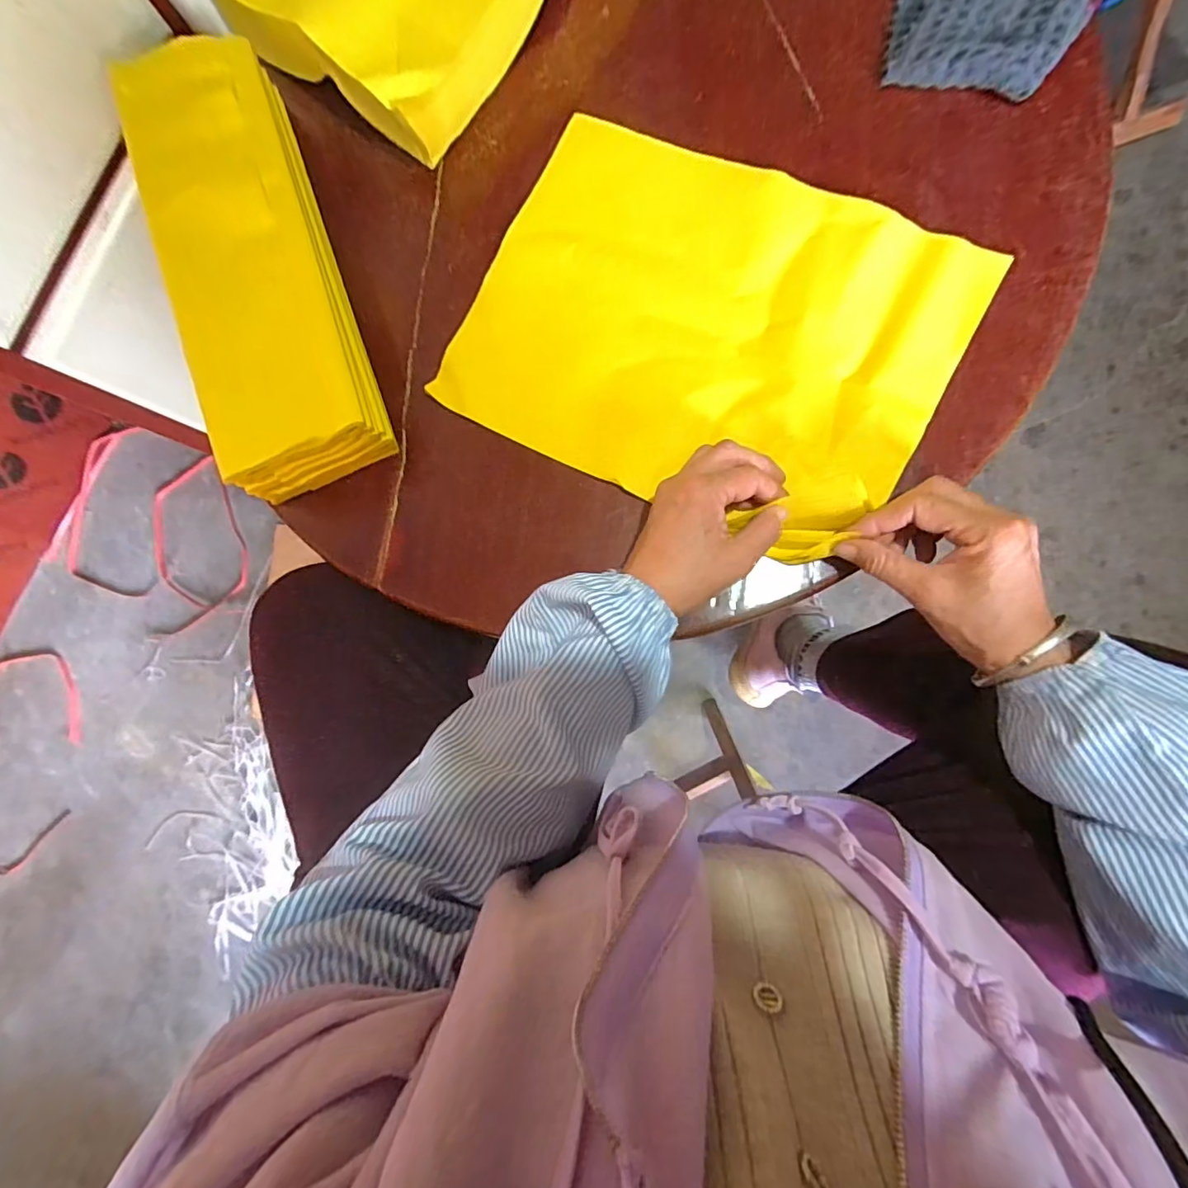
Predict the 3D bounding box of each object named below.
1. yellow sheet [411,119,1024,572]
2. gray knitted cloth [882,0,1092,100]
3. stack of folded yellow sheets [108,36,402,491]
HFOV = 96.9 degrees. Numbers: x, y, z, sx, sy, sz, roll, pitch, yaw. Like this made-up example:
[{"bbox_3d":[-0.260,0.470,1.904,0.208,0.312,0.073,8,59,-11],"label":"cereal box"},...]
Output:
[{"bbox_3d":[0.081,-0.199,0.394,0.351,0.030,0.257,28,90,9],"label":"yellow sheet"},{"bbox_3d":[0.286,-0.432,0.382,0.120,0.018,0.131,12,87,8],"label":"gray knitted cloth"},{"bbox_3d":[-0.265,-0.261,0.419,0.119,0.076,0.351,-19,83,6],"label":"stack of folded yellow sheets"}]

